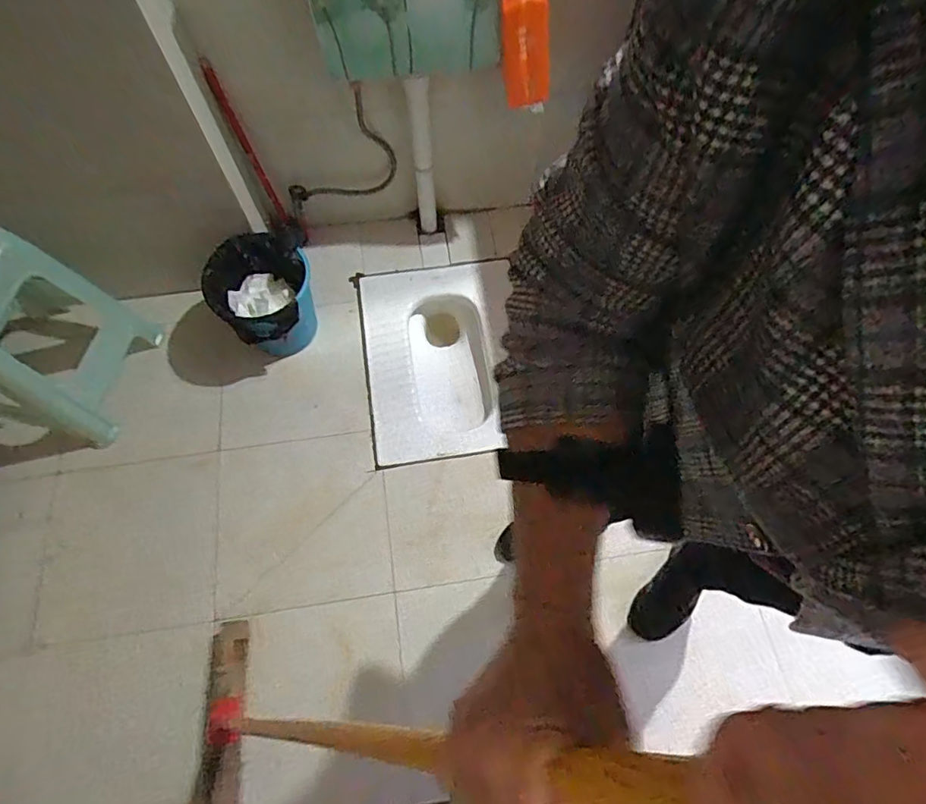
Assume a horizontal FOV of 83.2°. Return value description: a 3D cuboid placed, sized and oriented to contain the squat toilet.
[{"bbox_3d":[-0.063,-0.097,1.368,0.357,0.195,0.502,-5,66,-2],"label":"squat toilet"}]

